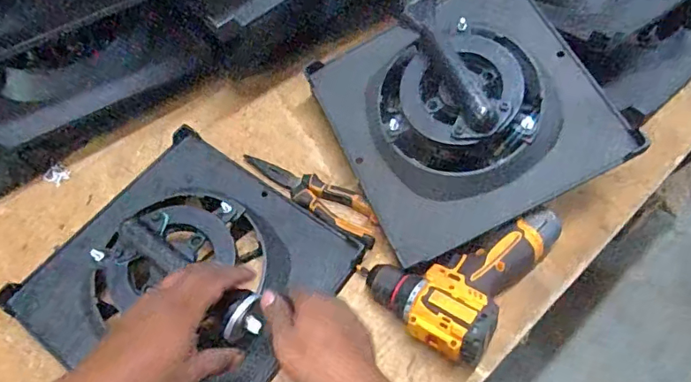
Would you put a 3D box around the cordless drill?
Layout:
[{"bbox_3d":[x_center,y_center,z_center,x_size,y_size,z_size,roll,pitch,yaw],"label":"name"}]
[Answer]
[{"bbox_3d":[0.143,0.077,0.558,0.216,0.064,0.151,-37,67,-19],"label":"cordless drill"}]

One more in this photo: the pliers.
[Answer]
[{"bbox_3d":[-0.048,0.000,0.638,0.189,0.024,0.051,30,65,15],"label":"pliers"}]

